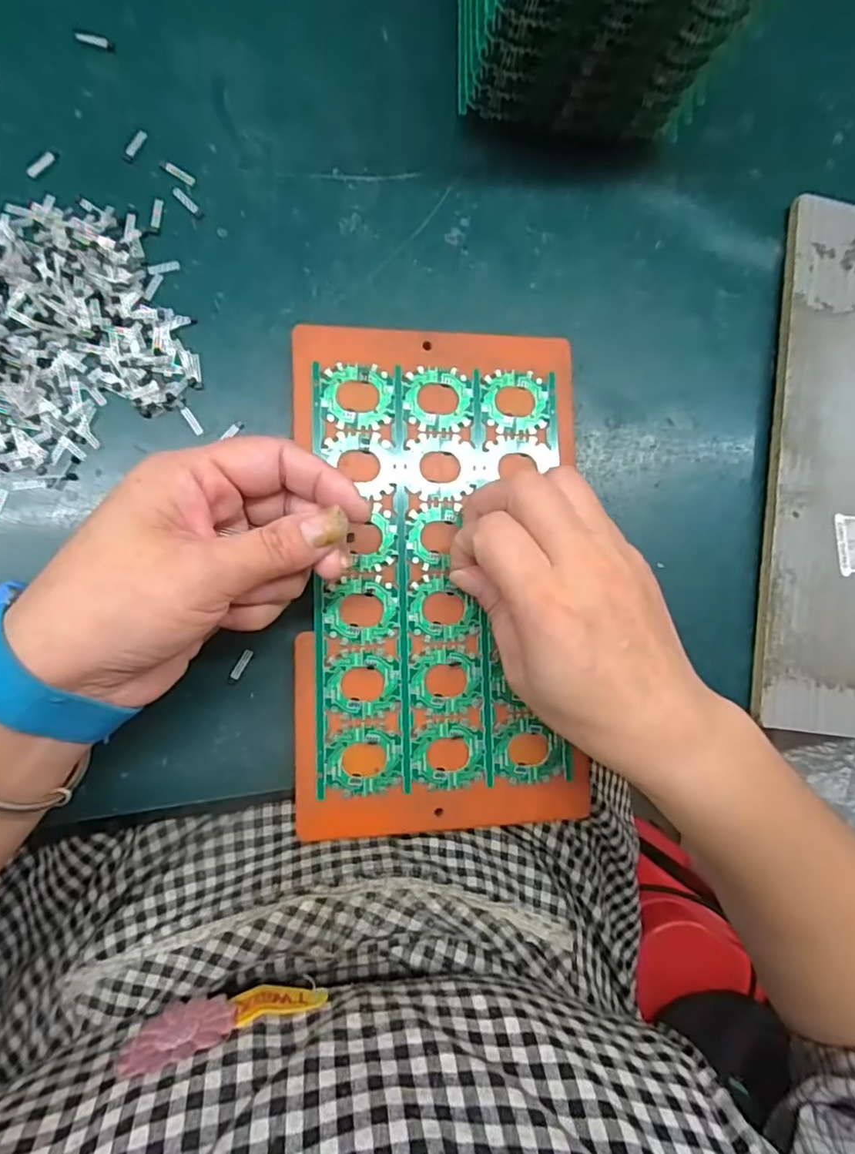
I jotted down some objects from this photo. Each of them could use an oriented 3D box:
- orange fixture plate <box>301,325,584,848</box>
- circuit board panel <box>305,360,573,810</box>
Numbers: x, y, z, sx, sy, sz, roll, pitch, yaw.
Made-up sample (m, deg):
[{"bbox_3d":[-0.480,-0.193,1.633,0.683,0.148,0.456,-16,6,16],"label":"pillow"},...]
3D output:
[{"bbox_3d":[0.006,-0.001,0.283,0.133,0.017,0.236,-1,86,-8],"label":"orange fixture plate"},{"bbox_3d":[0.005,-0.002,0.276,0.119,0.004,0.200,3,85,-7],"label":"circuit board panel"}]

